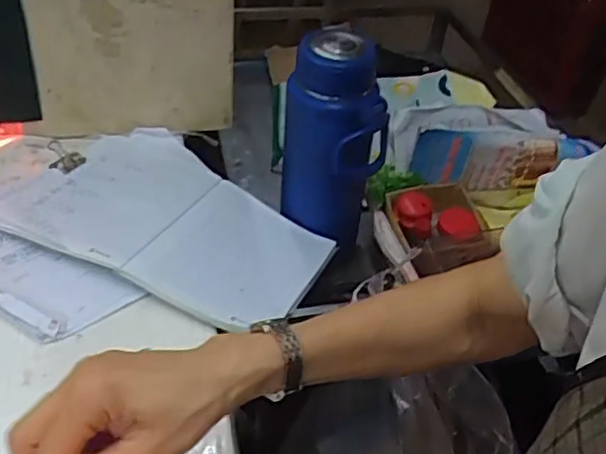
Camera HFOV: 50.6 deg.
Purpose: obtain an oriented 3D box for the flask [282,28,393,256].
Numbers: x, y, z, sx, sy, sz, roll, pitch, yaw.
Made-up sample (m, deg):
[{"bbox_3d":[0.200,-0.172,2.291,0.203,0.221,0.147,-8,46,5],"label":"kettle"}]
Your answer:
[{"bbox_3d":[0.032,-0.087,0.708,0.103,0.229,0.079,35,49,29],"label":"flask"}]

